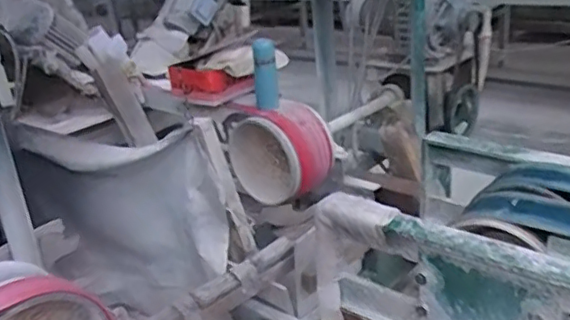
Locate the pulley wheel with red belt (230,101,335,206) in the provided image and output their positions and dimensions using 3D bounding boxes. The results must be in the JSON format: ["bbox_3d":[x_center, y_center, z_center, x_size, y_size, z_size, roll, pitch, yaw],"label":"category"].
[{"bbox_3d":[-0.002,-0.029,1.848,0.304,0.269,0.196,14,31,39],"label":"pulley wheel with red belt"}]

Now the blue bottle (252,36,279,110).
[{"bbox_3d":[-0.055,-0.253,1.771,0.075,0.212,0.080,-8,23,-2],"label":"blue bottle"}]

